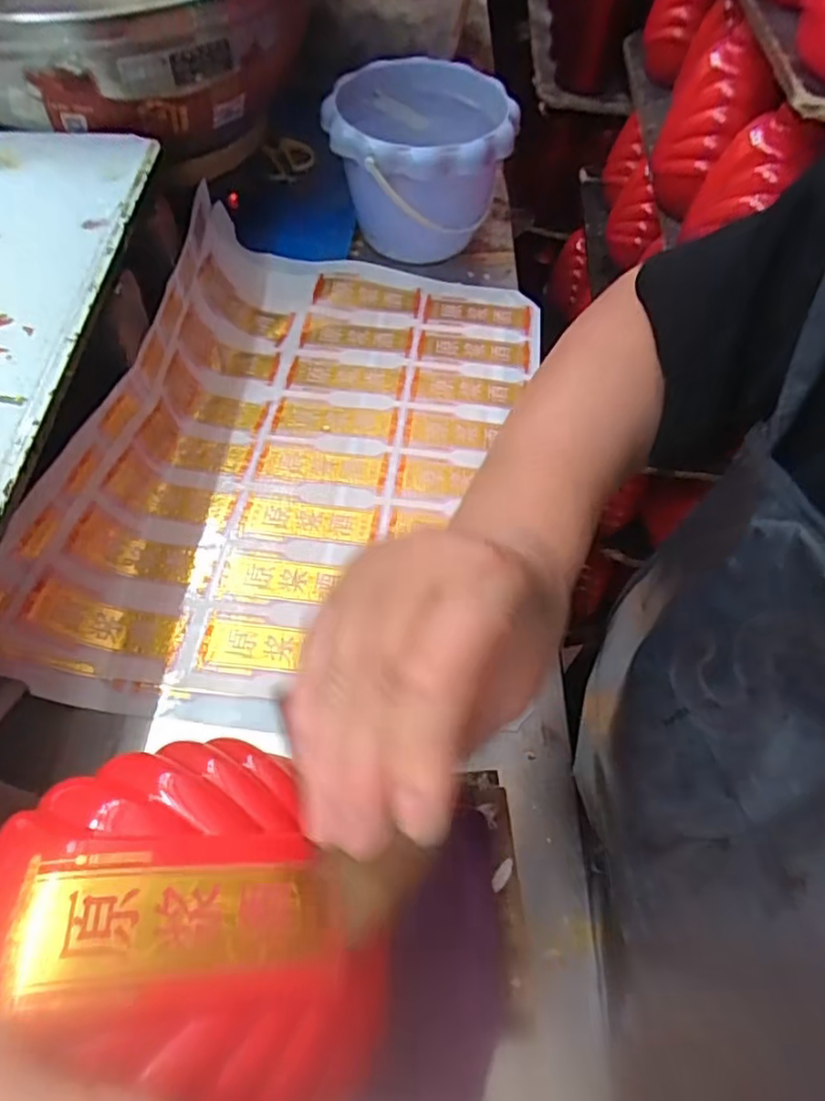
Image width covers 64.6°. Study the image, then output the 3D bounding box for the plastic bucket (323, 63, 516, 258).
[{"bbox_3d":[0.004,-0.347,0.593,0.157,0.114,0.165,-12,61,-9],"label":"plastic bucket"}]

